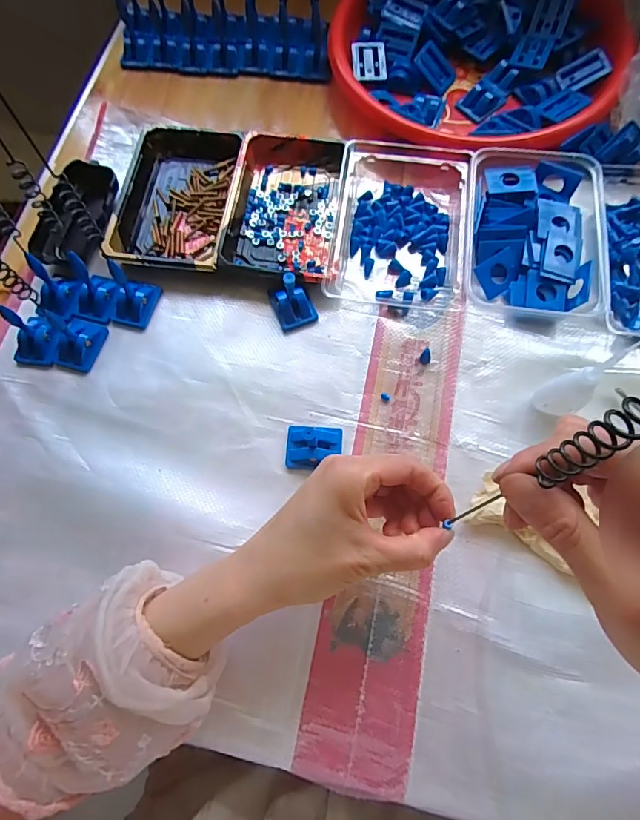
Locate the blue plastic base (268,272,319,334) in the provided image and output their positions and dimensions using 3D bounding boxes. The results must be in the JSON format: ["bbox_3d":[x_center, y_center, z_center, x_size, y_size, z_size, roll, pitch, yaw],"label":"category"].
[{"bbox_3d":[-0.025,-0.095,0.400,0.032,0.023,0.043,-23,71,-6],"label":"blue plastic base"}]

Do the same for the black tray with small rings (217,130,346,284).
[{"bbox_3d":[-0.032,-0.193,0.432,0.099,0.026,0.163,6,71,5],"label":"black tray with small rings"}]

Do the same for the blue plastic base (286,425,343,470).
[{"bbox_3d":[-0.005,0.030,0.364,0.043,0.016,0.036,6,71,5],"label":"blue plastic base"}]

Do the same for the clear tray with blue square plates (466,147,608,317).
[{"bbox_3d":[0.186,-0.157,0.403,0.109,0.037,0.153,4,71,4],"label":"clear tray with blue square plates"}]

